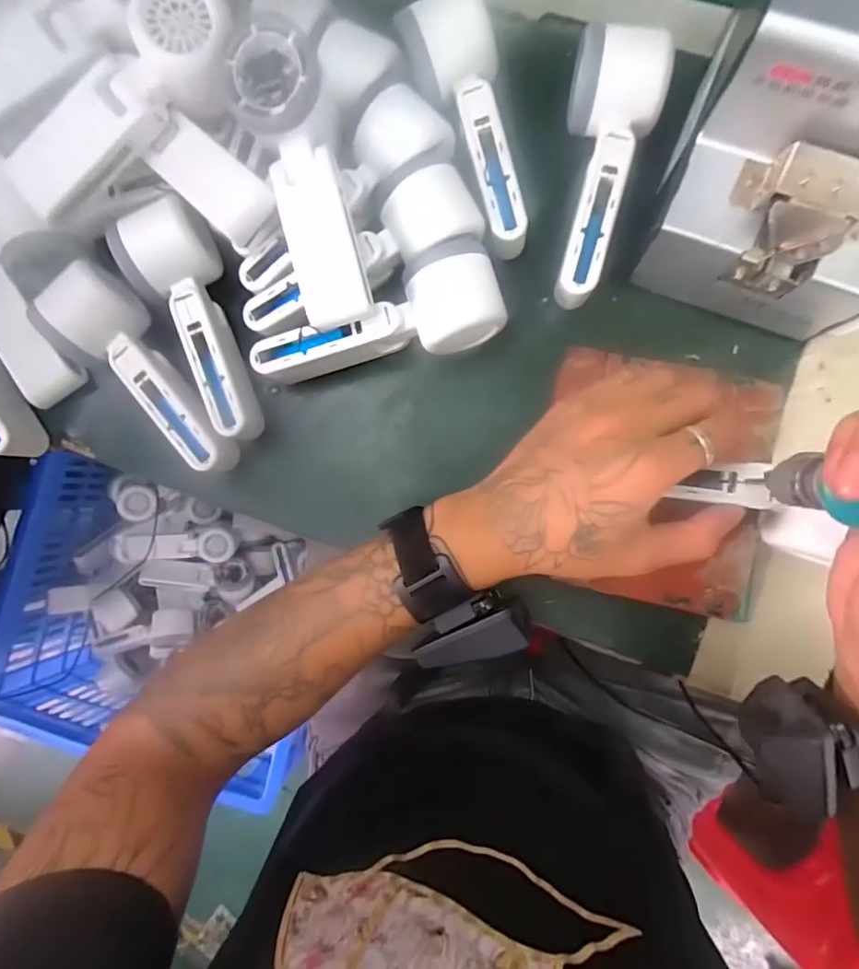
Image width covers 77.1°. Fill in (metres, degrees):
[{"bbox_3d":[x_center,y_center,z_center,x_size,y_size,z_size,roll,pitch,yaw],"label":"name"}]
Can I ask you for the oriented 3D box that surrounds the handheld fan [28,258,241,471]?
[{"bbox_3d":[-0.187,-0.074,0.364,0.052,0.061,0.152,-44,84,2],"label":"handheld fan"}]

